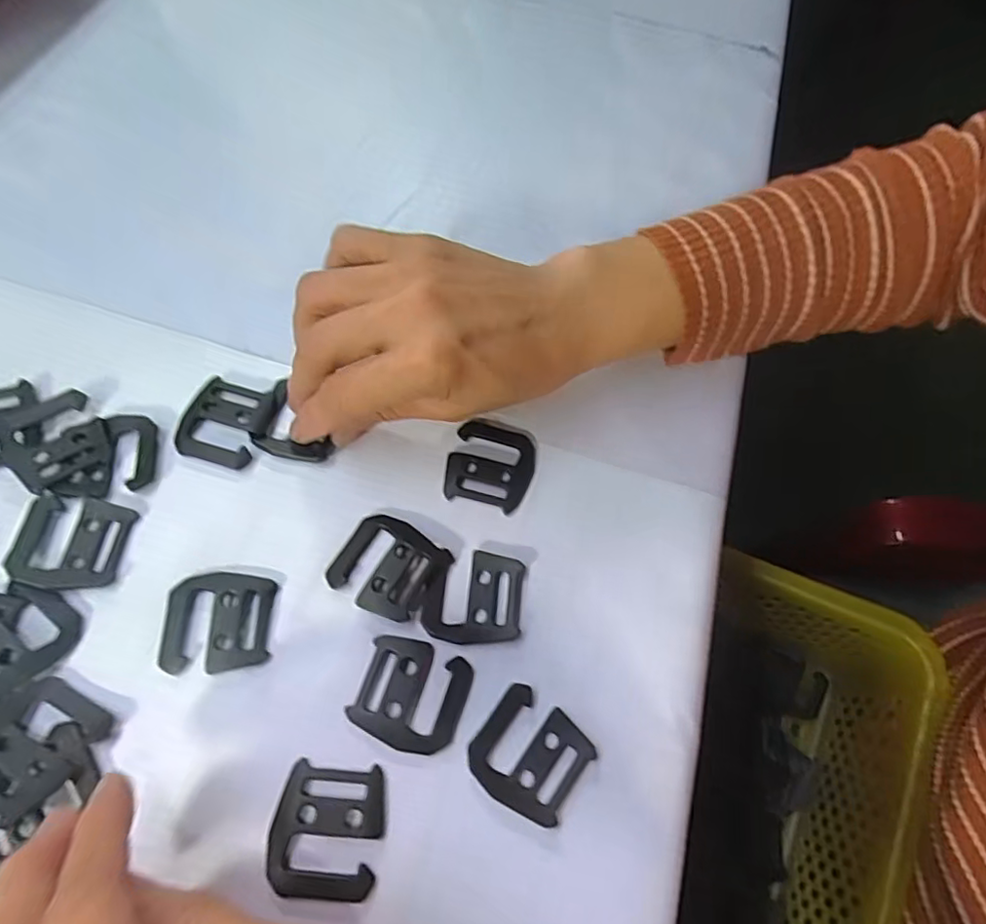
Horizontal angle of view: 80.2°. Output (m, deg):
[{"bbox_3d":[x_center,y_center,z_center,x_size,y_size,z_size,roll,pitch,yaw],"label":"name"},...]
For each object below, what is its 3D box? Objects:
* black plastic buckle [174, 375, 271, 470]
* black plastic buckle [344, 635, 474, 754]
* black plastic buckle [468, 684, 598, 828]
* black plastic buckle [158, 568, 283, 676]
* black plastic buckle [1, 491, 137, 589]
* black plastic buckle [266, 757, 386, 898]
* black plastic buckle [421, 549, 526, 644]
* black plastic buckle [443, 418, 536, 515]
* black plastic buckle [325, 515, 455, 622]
[{"bbox_3d":[-0.118,-0.018,0.255,0.033,0.005,0.038,13,65,2],"label":"black plastic buckle"},{"bbox_3d":[-0.030,0.085,0.215,0.039,0.004,0.036,19,65,5],"label":"black plastic buckle"},{"bbox_3d":[0.013,0.105,0.211,0.038,0.004,0.036,34,68,12],"label":"black plastic buckle"},{"bbox_3d":[-0.104,0.060,0.221,0.039,0.004,0.036,0,65,-4],"label":"black plastic buckle"},{"bbox_3d":[-0.163,0.031,0.227,0.037,0.006,0.036,6,65,-1],"label":"black plastic buckle"},{"bbox_3d":[-0.056,0.123,0.196,0.036,0.004,0.038,5,65,-1],"label":"black plastic buckle"},{"bbox_3d":[-0.008,0.053,0.232,0.038,0.005,0.035,7,65,0],"label":"black plastic buckle"},{"bbox_3d":[-0.001,0.000,0.259,0.036,0.004,0.041,15,65,3],"label":"black plastic buckle"},{"bbox_3d":[-0.042,0.041,0.234,0.040,0.006,0.037,31,67,11],"label":"black plastic buckle"}]

